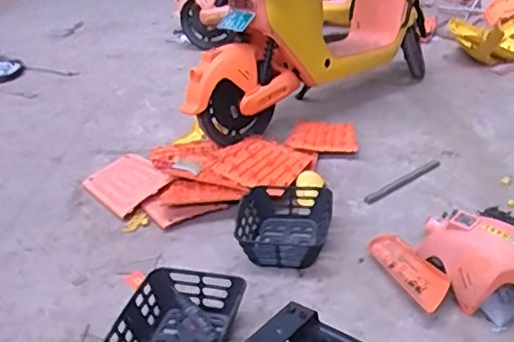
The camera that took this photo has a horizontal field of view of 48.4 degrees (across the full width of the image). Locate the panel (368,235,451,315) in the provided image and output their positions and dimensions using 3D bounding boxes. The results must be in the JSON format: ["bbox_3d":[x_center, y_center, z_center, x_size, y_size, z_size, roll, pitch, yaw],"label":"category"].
[{"bbox_3d":[0.452,0.286,1.684,0.111,0.058,0.359,-13,30,-16],"label":"panel"}]

